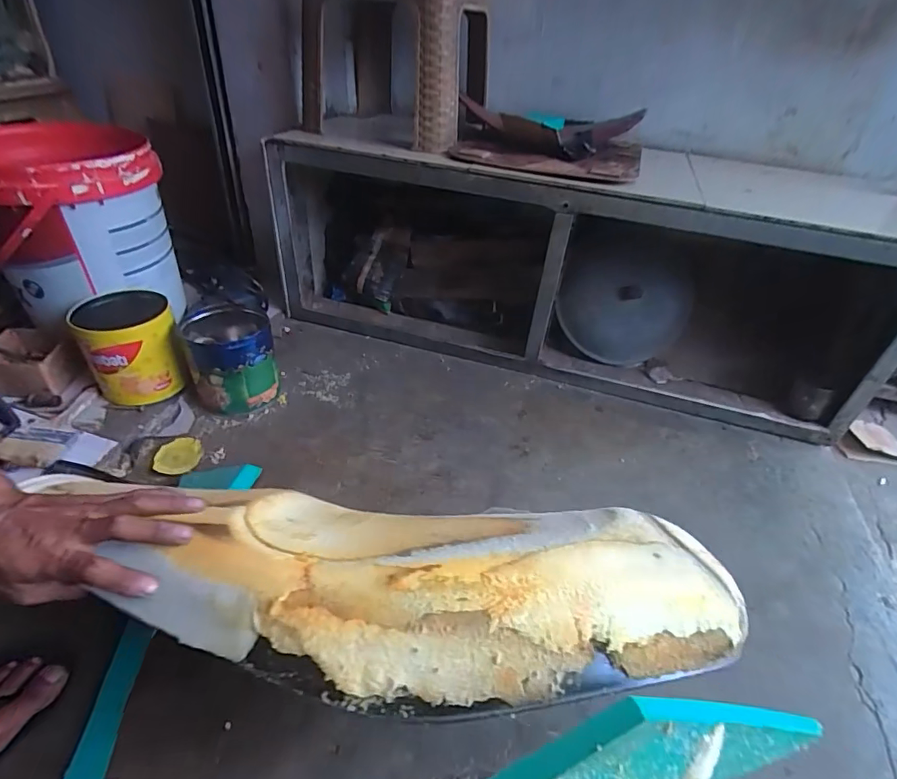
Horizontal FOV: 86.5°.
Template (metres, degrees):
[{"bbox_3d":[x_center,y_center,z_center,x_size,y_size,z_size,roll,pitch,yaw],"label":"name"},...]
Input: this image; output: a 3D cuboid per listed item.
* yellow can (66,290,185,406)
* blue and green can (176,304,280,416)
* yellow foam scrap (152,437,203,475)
[{"bbox_3d":[-0.574,-0.070,0.875,0.144,0.169,0.146,-16,43,-25],"label":"yellow can"},{"bbox_3d":[-0.408,-0.053,0.895,0.153,0.141,0.157,-14,43,-25],"label":"blue and green can"},{"bbox_3d":[-0.448,0.110,0.793,0.071,0.017,0.065,0,38,-9],"label":"yellow foam scrap"}]

